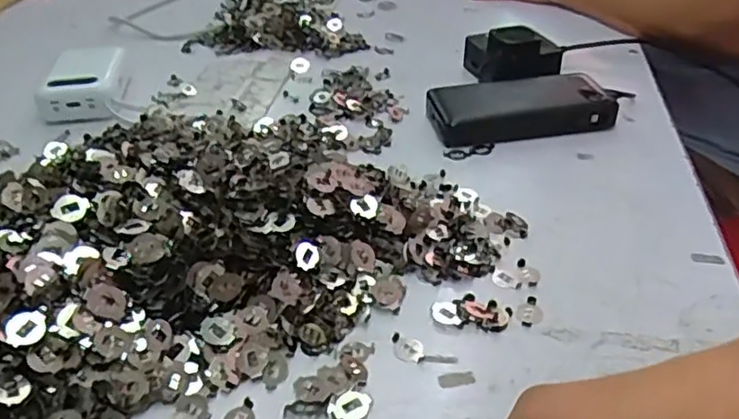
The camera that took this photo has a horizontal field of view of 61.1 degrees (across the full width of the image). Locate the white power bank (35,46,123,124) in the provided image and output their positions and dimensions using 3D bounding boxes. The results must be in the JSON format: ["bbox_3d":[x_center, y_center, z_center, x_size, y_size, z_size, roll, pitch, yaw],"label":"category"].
[{"bbox_3d":[-0.276,-0.121,0.605,0.064,0.034,0.098,-6,37,-6],"label":"white power bank"}]

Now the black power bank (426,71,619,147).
[{"bbox_3d":[0.139,-0.094,0.569,0.165,0.030,0.074,-6,37,-6],"label":"black power bank"}]

